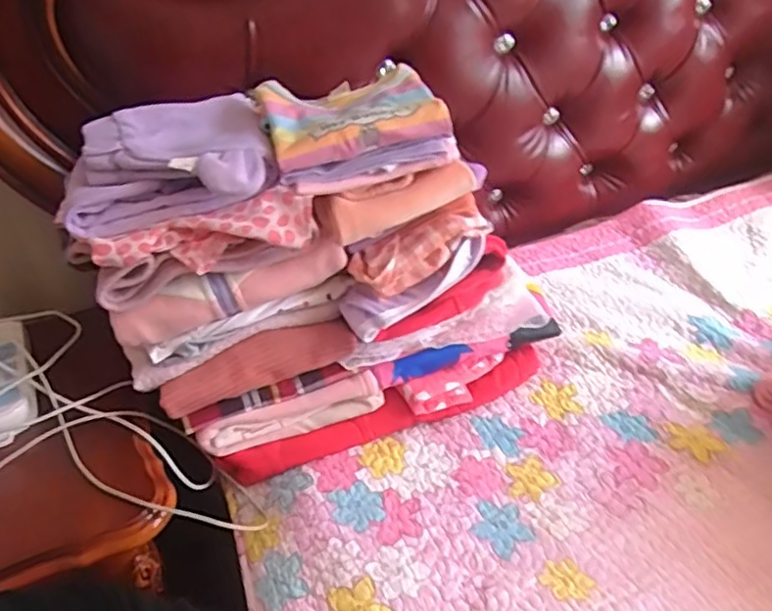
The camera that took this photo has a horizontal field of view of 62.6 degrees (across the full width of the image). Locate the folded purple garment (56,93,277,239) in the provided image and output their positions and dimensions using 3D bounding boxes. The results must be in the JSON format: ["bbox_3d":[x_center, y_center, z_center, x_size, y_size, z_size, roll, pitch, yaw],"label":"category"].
[{"bbox_3d":[-0.206,-0.144,0.609,0.200,0.059,0.187,-7,35,-1],"label":"folded purple garment"}]

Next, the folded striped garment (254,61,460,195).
[{"bbox_3d":[-0.039,-0.185,0.637,0.168,0.056,0.181,-15,36,-12],"label":"folded striped garment"}]

